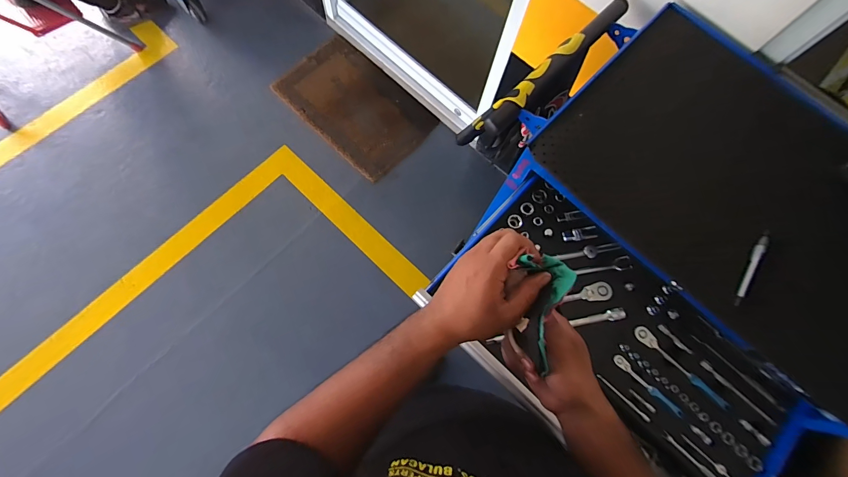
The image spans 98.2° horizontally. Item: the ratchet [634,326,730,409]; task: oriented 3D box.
[{"bbox_3d":[0.449,0.223,0.641,0.198,0.018,0.027,41,76,8],"label":"ratchet"}]

